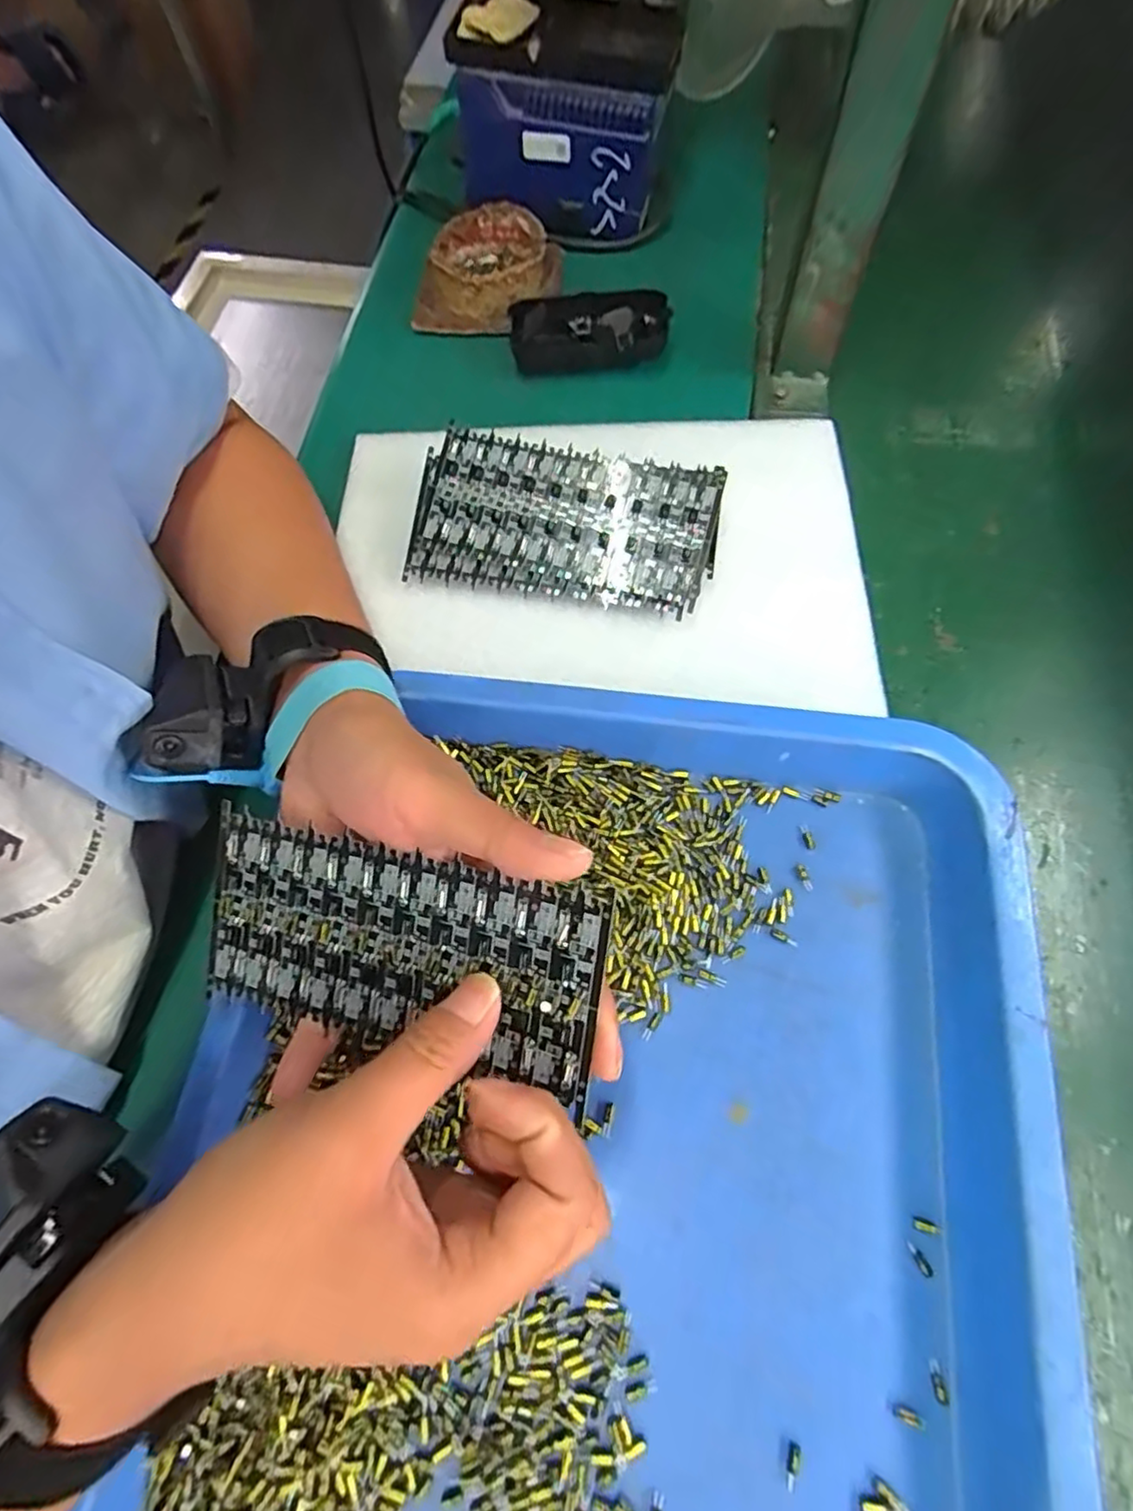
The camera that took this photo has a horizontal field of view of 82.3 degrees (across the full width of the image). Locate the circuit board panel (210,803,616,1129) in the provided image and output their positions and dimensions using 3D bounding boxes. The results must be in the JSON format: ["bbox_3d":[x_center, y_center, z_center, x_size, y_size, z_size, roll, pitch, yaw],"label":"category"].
[{"bbox_3d":[-0.066,0.073,0.244,0.161,0.004,0.075,9,95,17],"label":"circuit board panel"}]

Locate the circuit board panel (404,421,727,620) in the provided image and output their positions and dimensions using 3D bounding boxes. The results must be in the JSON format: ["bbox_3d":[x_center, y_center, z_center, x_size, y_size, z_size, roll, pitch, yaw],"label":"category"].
[{"bbox_3d":[-0.002,-0.136,0.374,0.173,0.008,0.088,10,88,7],"label":"circuit board panel"}]

